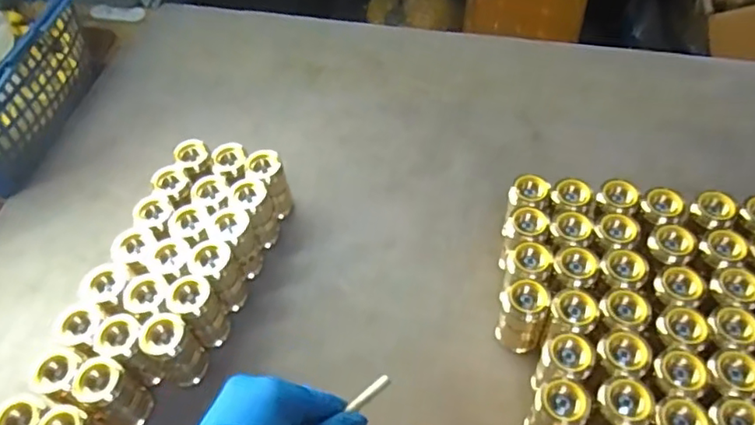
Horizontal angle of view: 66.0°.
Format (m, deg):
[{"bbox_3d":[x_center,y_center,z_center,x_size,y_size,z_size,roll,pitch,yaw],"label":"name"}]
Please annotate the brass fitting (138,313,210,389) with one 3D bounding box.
[{"bbox_3d":[-0.150,0.103,0.432,0.029,0.063,0.031,31,61,26],"label":"brass fitting"}]

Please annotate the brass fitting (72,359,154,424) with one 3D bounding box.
[{"bbox_3d":[-0.186,0.130,0.415,0.030,0.065,0.031,27,59,24],"label":"brass fitting"}]

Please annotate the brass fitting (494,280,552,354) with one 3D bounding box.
[{"bbox_3d":[0.105,0.076,0.426,0.032,0.062,0.026,12,54,14],"label":"brass fitting"}]

